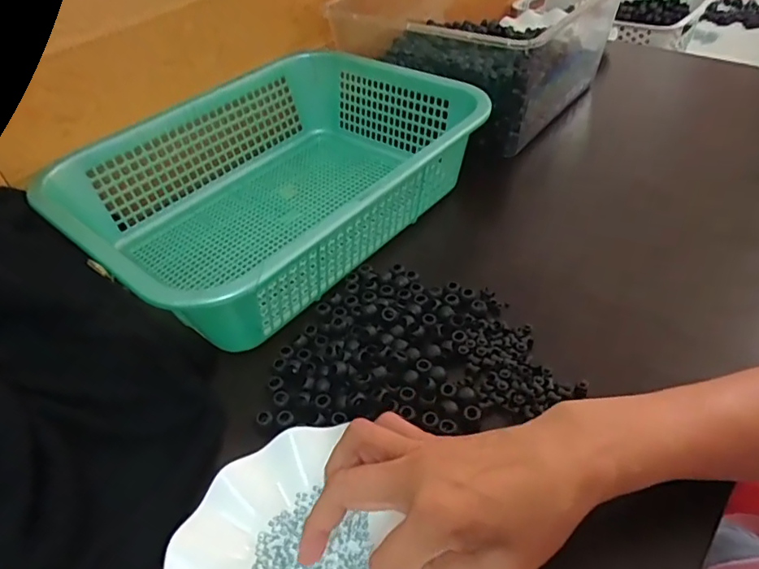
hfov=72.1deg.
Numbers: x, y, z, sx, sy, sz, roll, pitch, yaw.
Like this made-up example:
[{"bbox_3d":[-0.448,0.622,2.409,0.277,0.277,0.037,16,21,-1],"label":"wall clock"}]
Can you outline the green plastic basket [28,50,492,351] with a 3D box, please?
[{"bbox_3d":[-0.102,-0.108,0.533,0.286,0.094,0.380,29,54,31],"label":"green plastic basket"}]

